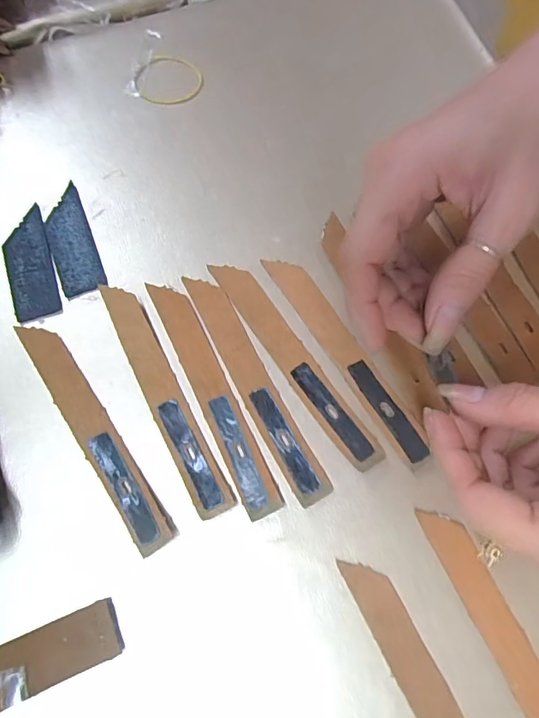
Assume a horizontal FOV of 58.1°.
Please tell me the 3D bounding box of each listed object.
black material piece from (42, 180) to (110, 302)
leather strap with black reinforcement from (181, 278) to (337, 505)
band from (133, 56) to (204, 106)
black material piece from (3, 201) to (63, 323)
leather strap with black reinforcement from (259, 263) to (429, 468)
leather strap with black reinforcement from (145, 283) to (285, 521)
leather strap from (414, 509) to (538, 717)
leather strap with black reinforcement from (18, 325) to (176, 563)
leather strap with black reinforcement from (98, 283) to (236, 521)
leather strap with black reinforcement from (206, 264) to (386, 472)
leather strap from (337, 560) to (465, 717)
[{"bbox_3d":[-0.106,-0.064,0.257,0.023,0.004,0.064,-21,73,-7],"label":"black material piece"},{"bbox_3d":[-0.007,0.009,0.234,0.016,0.004,0.125,-26,73,-9],"label":"leather strap with black reinforcement"},{"bbox_3d":[-0.061,-0.171,0.296,0.040,0.004,0.038,0,71,0],"label":"band"},{"bbox_3d":[-0.126,-0.051,0.253,0.023,0.004,0.063,-19,72,-7],"label":"black material piece"},{"bbox_3d":[0.039,-0.005,0.239,0.016,0.004,0.123,-31,74,-11],"label":"leather strap with black reinforcement"},{"bbox_3d":[-0.028,0.014,0.232,0.017,0.004,0.124,-24,73,-9],"label":"leather strap with black reinforcement"},{"bbox_3d":[0.101,0.121,0.200,0.017,0.004,0.125,-25,73,-9],"label":"leather strap"},{"bbox_3d":[-0.083,0.031,0.225,0.017,0.004,0.125,-33,75,-11],"label":"leather strap with black reinforcement"},{"bbox_3d":[-0.051,0.015,0.231,0.017,0.004,0.124,-26,73,-9],"label":"leather strap with black reinforcement"},{"bbox_3d":[0.012,-0.002,0.237,0.017,0.005,0.124,-33,75,-11],"label":"leather strap with black reinforcement"},{"bbox_3d":[0.067,0.140,0.193,0.017,0.004,0.125,-26,73,-9],"label":"leather strap"}]

